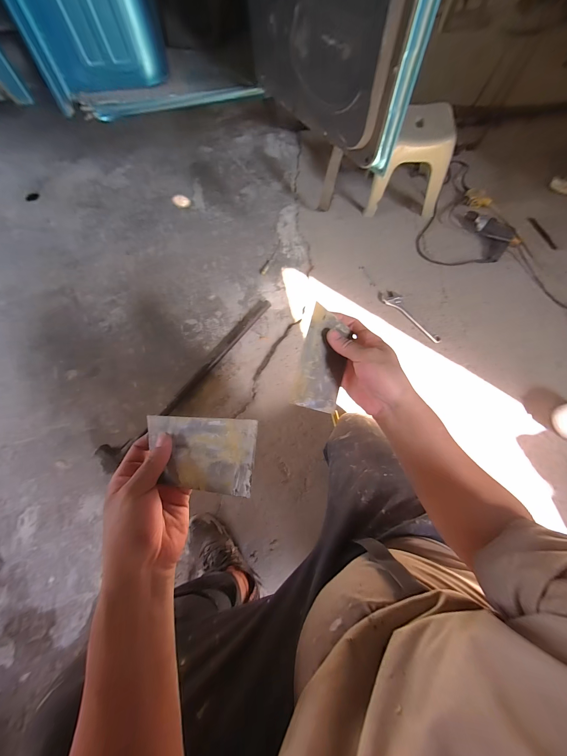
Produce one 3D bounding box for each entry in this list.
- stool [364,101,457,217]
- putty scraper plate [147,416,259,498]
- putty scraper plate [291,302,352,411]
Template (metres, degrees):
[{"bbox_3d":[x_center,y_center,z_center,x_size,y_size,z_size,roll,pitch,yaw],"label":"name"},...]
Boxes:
[{"bbox_3d":[0.567,-0.958,1.135,0.292,0.311,0.291,11,71,6],"label":"stool"},{"bbox_3d":[-0.093,0.080,0.279,0.136,0.004,0.073,-2,76,20],"label":"putty scraper plate"},{"bbox_3d":[0.057,-0.025,0.365,0.069,0.004,0.138,15,87,-20],"label":"putty scraper plate"}]

